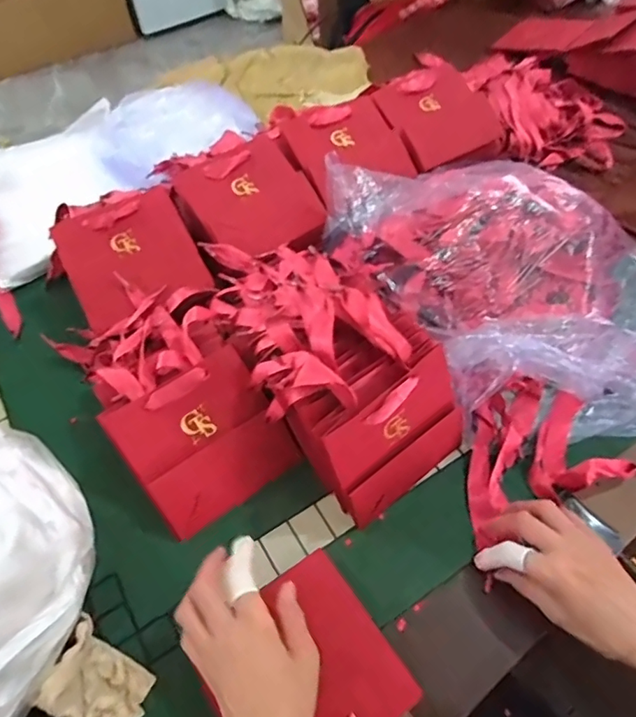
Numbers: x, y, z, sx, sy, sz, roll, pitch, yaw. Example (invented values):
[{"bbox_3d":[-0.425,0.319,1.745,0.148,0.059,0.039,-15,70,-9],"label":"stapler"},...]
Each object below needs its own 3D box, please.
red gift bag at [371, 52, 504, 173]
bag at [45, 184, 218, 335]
[{"bbox_3d":[0.168,-0.345,0.719,0.153,0.027,0.145,-32,85,-15],"label":"red gift bag"},{"bbox_3d":[-0.213,-0.117,0.589,0.139,0.022,0.136,-24,82,-16],"label":"bag"}]

